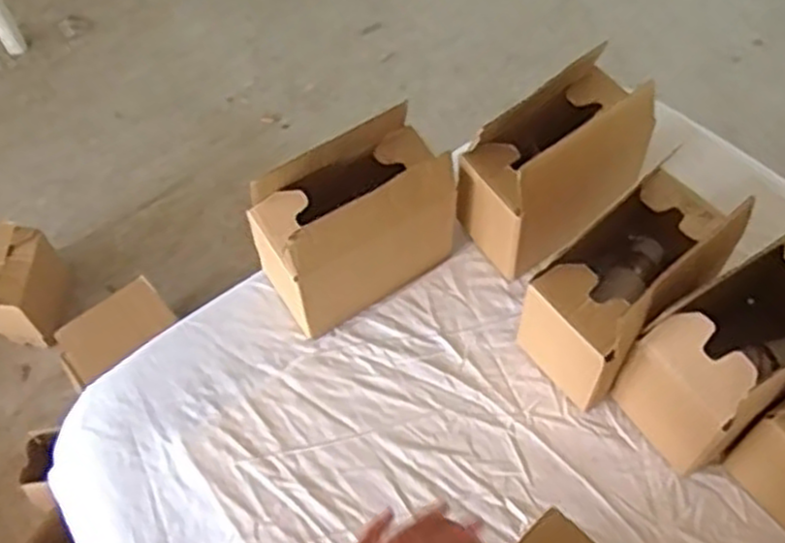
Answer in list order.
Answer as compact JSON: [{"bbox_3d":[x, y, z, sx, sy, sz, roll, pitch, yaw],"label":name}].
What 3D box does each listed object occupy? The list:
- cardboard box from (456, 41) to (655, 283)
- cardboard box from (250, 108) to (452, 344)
[{"bbox_3d":[0.158,-0.103,0.743,0.174,0.150,0.098,-31,60,-17],"label":"cardboard box"},{"bbox_3d":[-0.033,-0.048,0.728,0.180,0.150,0.097,-30,60,-16],"label":"cardboard box"}]

